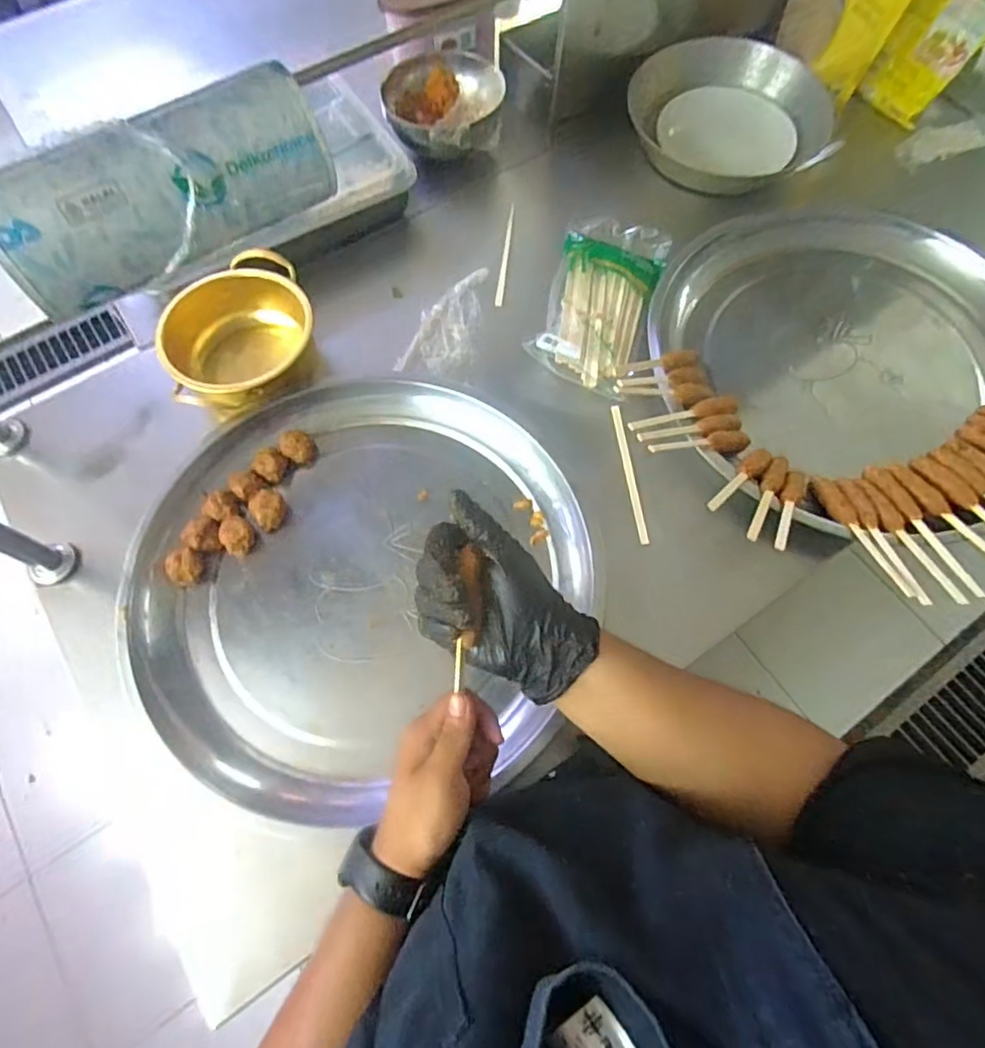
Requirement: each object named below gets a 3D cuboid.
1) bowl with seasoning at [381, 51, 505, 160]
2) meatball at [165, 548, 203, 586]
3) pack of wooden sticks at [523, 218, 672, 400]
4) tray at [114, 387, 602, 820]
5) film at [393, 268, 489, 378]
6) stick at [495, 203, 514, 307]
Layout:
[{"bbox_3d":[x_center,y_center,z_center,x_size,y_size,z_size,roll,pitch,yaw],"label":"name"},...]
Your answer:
[{"bbox_3d":[-0.065,-0.609,0.870,0.183,0.080,0.193,6,68,3],"label":"bowl with seasoning"},{"bbox_3d":[-0.325,0.046,0.631,0.031,0.027,0.035,30,71,12],"label":"meatball"},{"bbox_3d":[0.134,-0.290,0.762,0.136,0.036,0.269,19,69,8],"label":"pack of wooden sticks"},{"bbox_3d":[-0.132,0.050,0.628,0.443,0.073,0.455,0,67,1],"label":"tray"},{"bbox_3d":[-0.059,-0.264,0.776,0.086,0.014,0.170,11,68,5],"label":"film"},{"bbox_3d":[0.018,-0.368,0.806,0.009,0.004,0.177,6,68,3],"label":"stick"}]

